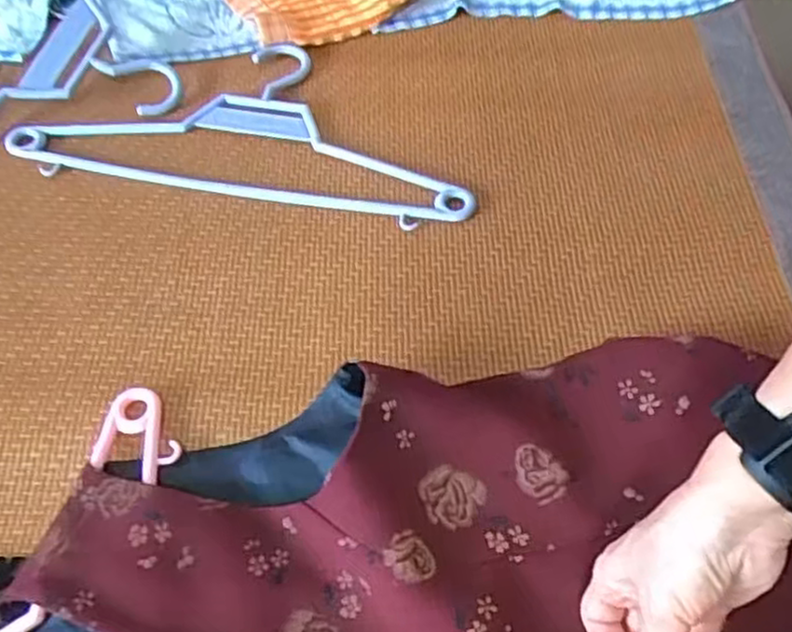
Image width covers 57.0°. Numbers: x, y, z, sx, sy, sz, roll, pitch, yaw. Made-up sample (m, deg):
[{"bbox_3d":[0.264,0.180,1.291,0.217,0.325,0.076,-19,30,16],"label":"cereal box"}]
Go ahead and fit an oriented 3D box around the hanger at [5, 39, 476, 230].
[{"bbox_3d":[-0.128,-0.186,0.682,0.412,0.020,0.202,8,57,8],"label":"hanger"}]

